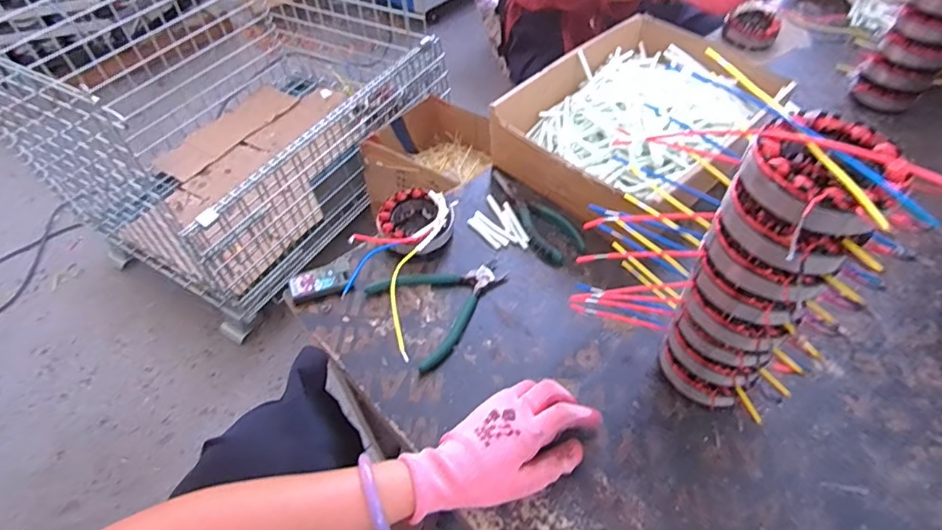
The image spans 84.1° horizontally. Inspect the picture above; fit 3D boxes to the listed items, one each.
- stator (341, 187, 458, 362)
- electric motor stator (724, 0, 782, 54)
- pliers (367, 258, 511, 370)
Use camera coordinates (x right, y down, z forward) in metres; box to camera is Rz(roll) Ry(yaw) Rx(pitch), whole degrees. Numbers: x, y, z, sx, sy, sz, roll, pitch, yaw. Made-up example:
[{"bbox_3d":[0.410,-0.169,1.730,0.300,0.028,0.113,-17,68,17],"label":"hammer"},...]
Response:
[{"bbox_3d":[-0.084,-0.002,0.571,0.096,0.057,0.233,8,52,9],"label":"stator"},{"bbox_3d":[0.473,-0.399,0.873,0.079,0.046,0.079,26,57,22],"label":"electric motor stator"},{"bbox_3d":[-0.024,0.036,0.563,0.134,0.012,0.118,-27,55,-18],"label":"pliers"}]

